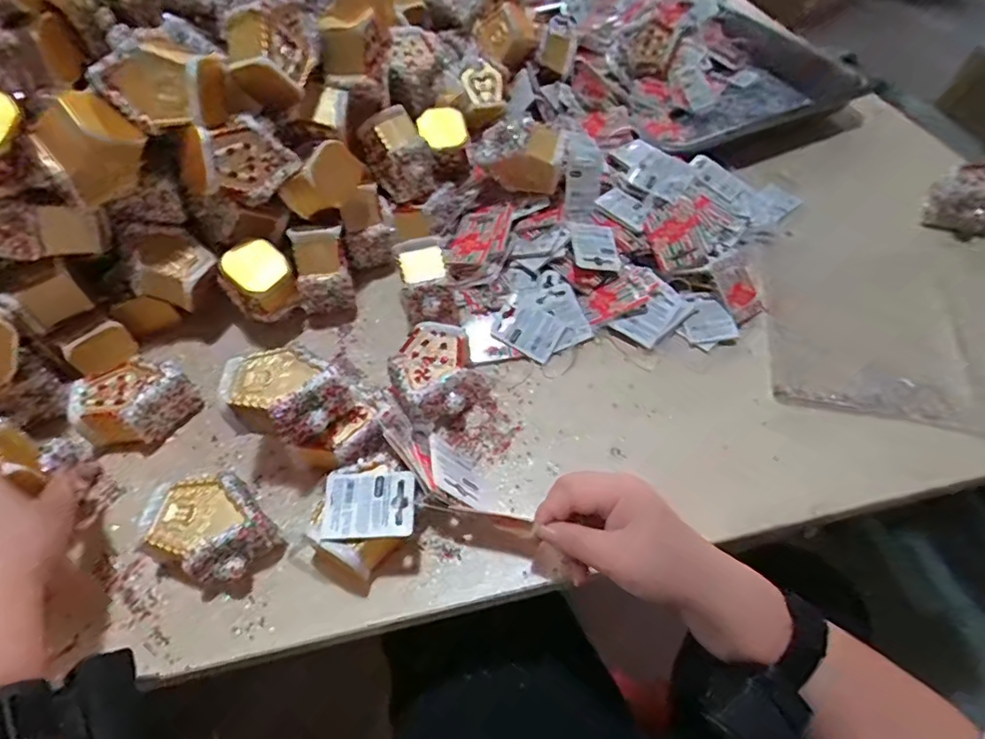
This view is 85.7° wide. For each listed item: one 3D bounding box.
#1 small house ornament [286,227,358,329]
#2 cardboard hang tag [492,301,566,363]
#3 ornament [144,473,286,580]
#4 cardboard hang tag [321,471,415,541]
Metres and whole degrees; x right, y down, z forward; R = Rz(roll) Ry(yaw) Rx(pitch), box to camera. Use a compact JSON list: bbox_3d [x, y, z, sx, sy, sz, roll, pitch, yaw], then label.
[{"bbox_3d":[-0.161,-0.091,0.500,0.055,0.083,0.056,-13,55,-8],"label":"small house ornament"},{"bbox_3d":[0.033,-0.037,0.485,0.058,0.009,0.047,31,76,7],"label":"cardboard hang tag"},{"bbox_3d":[-0.194,0.113,0.371,0.082,0.045,0.068,34,62,23],"label":"ornament"},{"bbox_3d":[-0.082,0.089,0.354,0.059,0.005,0.047,-3,54,-1],"label":"cardboard hang tag"}]

